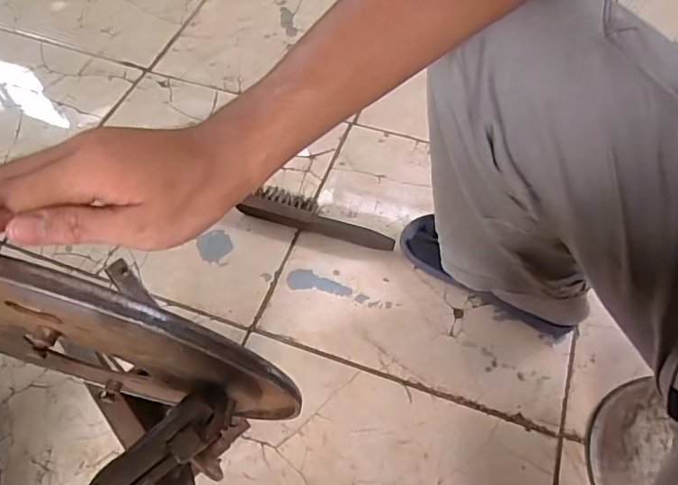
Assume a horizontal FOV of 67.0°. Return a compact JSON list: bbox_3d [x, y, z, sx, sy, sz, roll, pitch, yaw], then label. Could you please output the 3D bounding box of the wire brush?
[{"bbox_3d":[-0.028,-0.039,0.767,0.230,0.033,0.057,13,60,6],"label":"wire brush"}]

